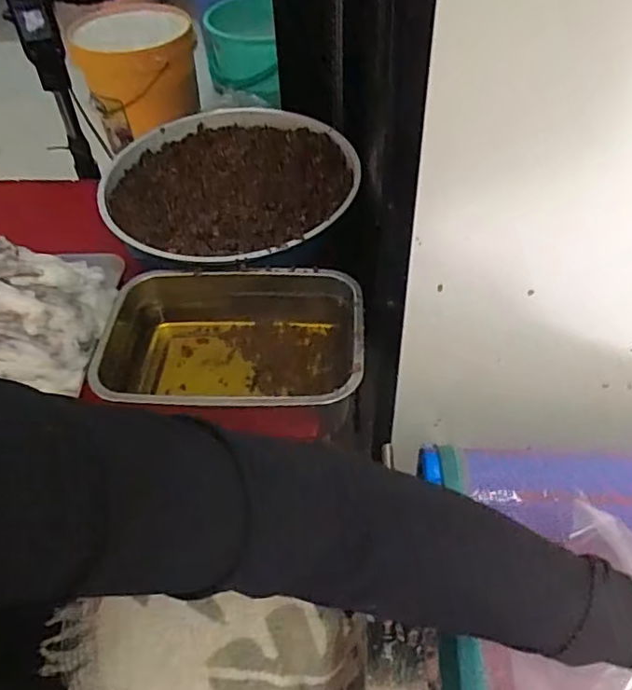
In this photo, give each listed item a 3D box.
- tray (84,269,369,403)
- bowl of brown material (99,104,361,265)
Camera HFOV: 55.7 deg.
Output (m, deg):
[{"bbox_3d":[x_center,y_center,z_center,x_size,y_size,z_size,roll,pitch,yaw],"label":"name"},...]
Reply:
[{"bbox_3d":[-0.075,0.012,0.515,0.227,0.081,0.145,-1,49,2],"label":"tray"},{"bbox_3d":[-0.089,-0.160,0.638,0.256,0.063,0.250,-1,49,1],"label":"bowl of brown material"}]

